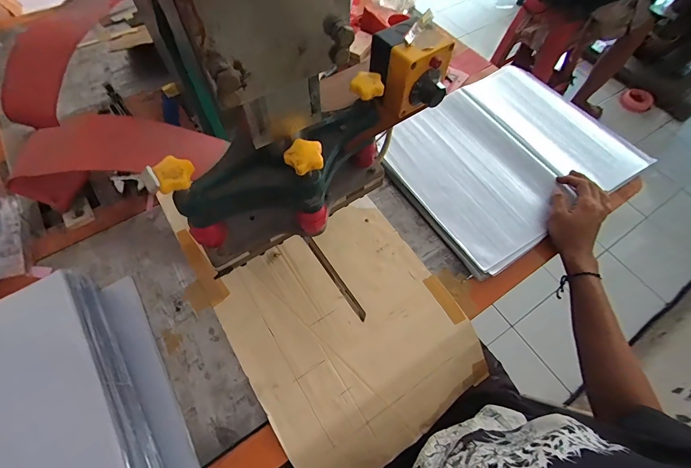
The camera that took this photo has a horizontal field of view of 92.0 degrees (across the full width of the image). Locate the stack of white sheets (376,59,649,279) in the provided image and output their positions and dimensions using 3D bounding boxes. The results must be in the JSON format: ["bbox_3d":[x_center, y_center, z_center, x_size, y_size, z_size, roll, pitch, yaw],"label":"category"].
[{"bbox_3d":[0.287,-0.146,0.611,0.394,0.046,0.317,-29,65,-17],"label":"stack of white sheets"}]

